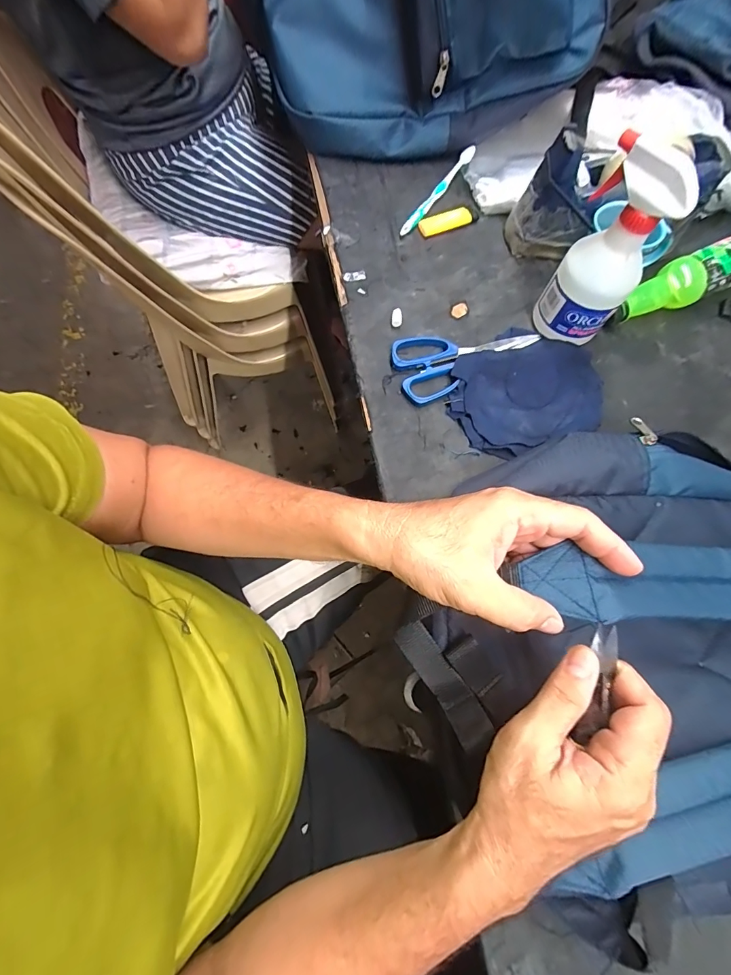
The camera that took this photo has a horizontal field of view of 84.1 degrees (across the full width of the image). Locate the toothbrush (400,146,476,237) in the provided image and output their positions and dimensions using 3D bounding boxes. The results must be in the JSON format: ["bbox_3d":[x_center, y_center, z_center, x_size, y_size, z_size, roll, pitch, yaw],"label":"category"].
[{"bbox_3d":[0.096,-0.396,0.539,0.013,0.016,0.173,34,75,8],"label":"toothbrush"}]

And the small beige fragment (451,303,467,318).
[{"bbox_3d":[0.115,-0.216,0.495,0.023,0.004,0.016,-34,77,-12],"label":"small beige fragment"}]

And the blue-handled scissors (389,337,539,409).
[{"bbox_3d":[0.115,-0.156,0.469,0.171,0.013,0.080,-22,75,-9],"label":"blue-handled scissors"}]

